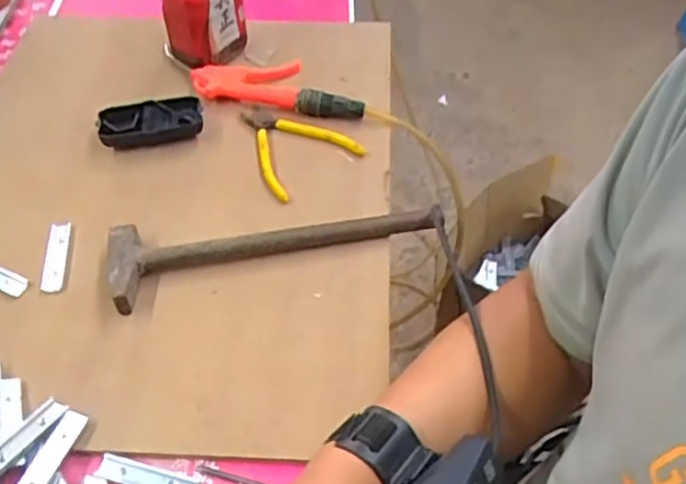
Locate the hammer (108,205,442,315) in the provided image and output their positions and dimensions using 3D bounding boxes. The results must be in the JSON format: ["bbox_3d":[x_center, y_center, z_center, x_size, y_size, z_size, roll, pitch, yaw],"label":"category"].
[{"bbox_3d":[-0.060,0.003,0.621,0.309,0.037,0.080,-7,50,-10],"label":"hammer"}]

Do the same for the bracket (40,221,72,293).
[{"bbox_3d":[-0.271,0.014,0.626,0.022,0.011,0.076,-3,50,-7],"label":"bracket"}]

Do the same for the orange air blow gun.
[{"bbox_3d":[-0.070,-0.187,0.770,0.201,0.032,0.094,12,50,6],"label":"orange air blow gun"}]

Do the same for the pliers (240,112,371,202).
[{"bbox_3d":[-0.055,-0.112,0.718,0.107,0.012,0.133,-25,55,-23],"label":"pliers"}]

